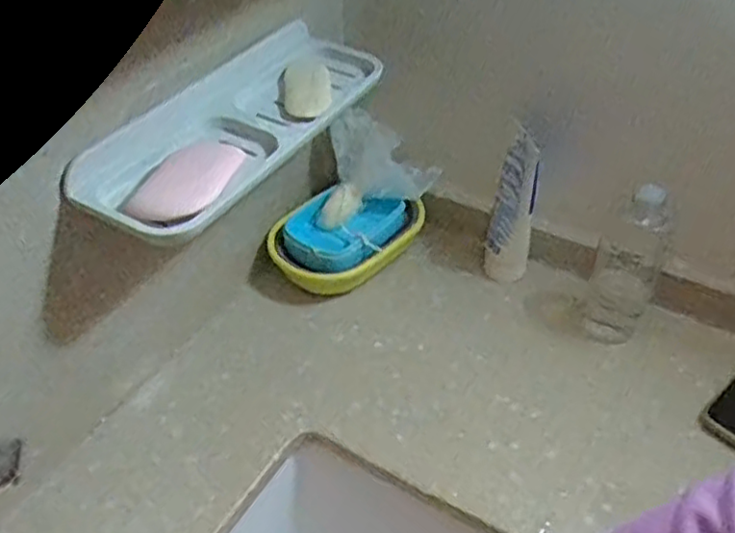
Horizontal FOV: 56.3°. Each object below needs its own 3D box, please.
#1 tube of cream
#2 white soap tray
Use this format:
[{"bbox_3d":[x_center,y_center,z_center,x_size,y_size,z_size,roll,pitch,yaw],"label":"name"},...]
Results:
[{"bbox_3d":[0.127,-0.051,0.600,0.036,0.141,0.046,7,42,10],"label":"tube of cream"},{"bbox_3d":[-0.082,-0.109,0.492,0.096,0.027,0.272,23,46,23],"label":"white soap tray"}]

